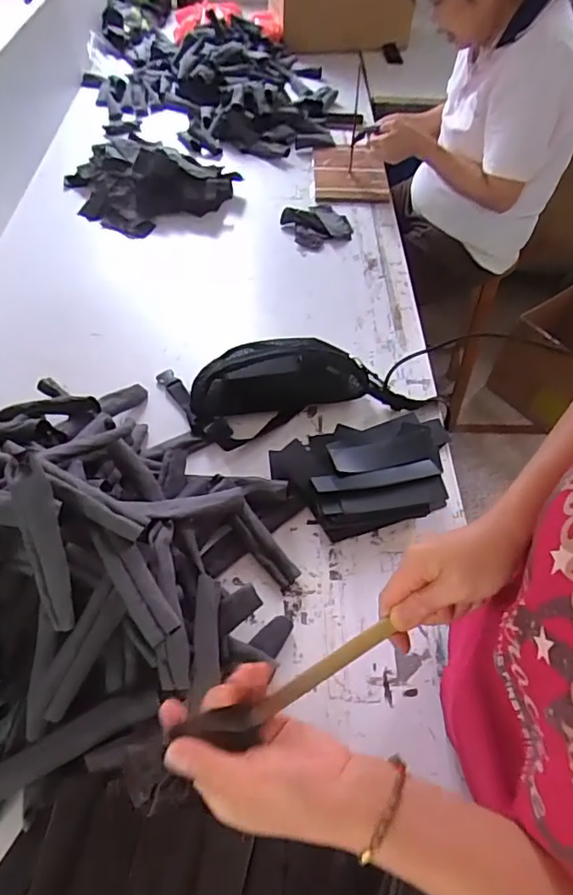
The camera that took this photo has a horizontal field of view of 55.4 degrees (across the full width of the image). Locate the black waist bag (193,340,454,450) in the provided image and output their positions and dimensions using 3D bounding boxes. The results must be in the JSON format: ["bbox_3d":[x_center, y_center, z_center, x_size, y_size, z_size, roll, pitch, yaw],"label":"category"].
[{"bbox_3d":[0.029,-0.127,0.913,0.392,0.074,0.196,-13,54,-12],"label":"black waist bag"}]

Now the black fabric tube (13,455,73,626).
[{"bbox_3d":[-0.250,0.099,0.558,0.033,0.017,0.174,-13,93,-15],"label":"black fabric tube"}]

